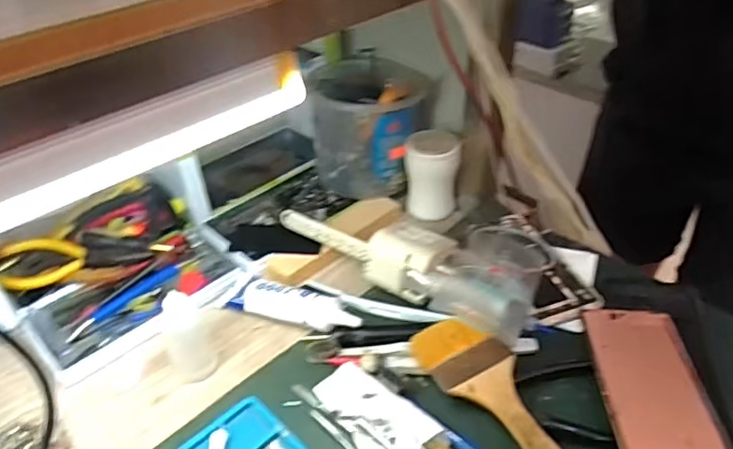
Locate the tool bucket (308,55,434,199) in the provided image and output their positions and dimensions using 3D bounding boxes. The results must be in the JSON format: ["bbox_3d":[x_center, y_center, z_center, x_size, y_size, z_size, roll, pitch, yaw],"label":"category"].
[{"bbox_3d":[0.003,-0.102,0.624,0.120,0.118,0.106,-1,39,1],"label":"tool bucket"}]

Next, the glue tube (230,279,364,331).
[{"bbox_3d":[-0.061,0.068,0.506,0.122,0.028,0.041,14,42,20],"label":"glue tube"}]

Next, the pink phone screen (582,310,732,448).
[{"bbox_3d":[0.212,0.121,0.423,0.076,0.005,0.153,0,37,5],"label":"pink phone screen"}]

